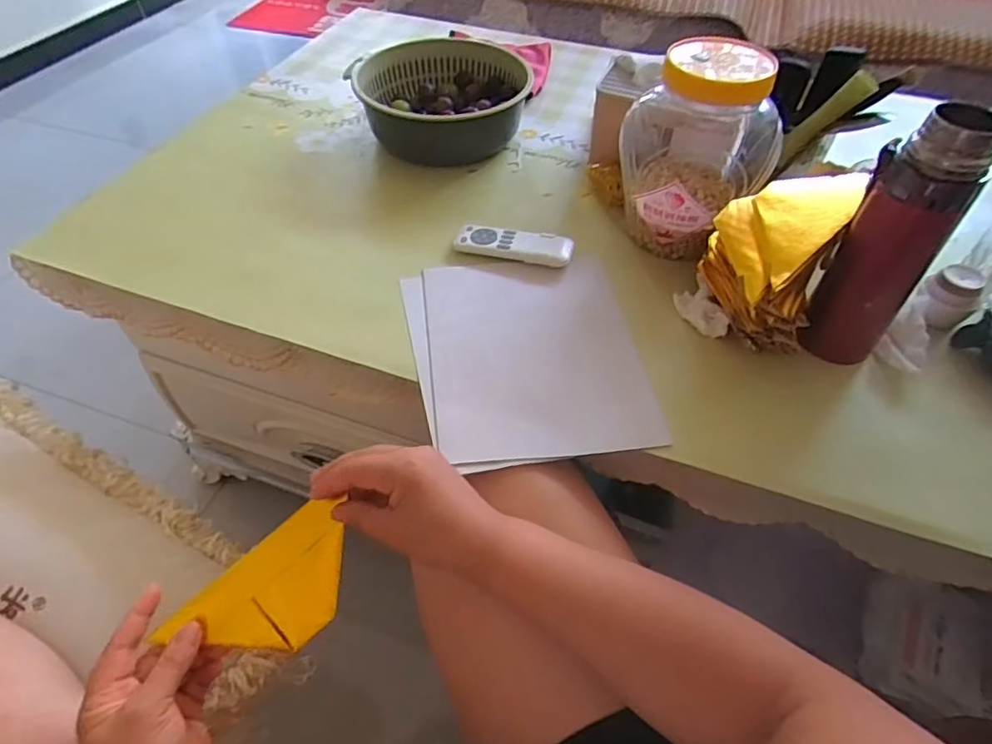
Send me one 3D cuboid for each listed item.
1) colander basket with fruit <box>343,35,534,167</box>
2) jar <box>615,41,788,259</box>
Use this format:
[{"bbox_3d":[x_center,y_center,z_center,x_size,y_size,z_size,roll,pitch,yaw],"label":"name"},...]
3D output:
[{"bbox_3d":[-0.075,-0.362,0.776,0.207,0.080,0.199,-16,52,-14],"label":"colander basket with fruit"},{"bbox_3d":[0.199,-0.221,0.582,0.139,0.182,0.129,1,50,-1],"label":"jar"}]

